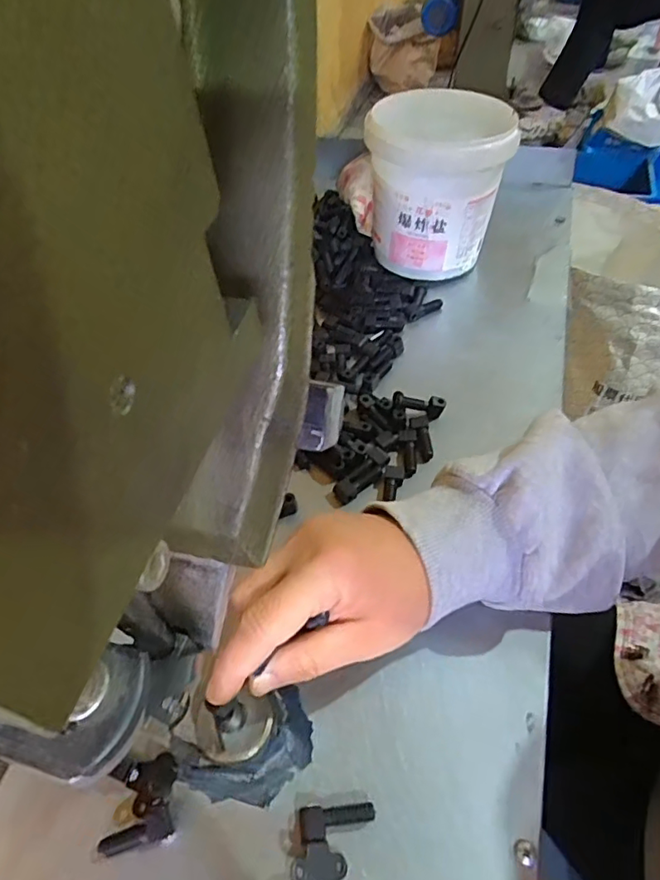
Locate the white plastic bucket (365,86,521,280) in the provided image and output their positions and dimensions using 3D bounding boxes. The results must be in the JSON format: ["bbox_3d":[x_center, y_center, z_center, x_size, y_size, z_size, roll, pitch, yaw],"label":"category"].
[{"bbox_3d":[0.095,-0.232,0.500,0.111,0.122,0.118,-3,51,3],"label":"white plastic bucket"}]

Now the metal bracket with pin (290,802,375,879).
[{"bbox_3d":[0.002,0.188,0.257,0.038,0.014,0.029,-4,51,2],"label":"metal bracket with pin"}]

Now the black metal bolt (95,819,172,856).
[{"bbox_3d":[-0.093,0.189,0.263,0.035,0.006,0.009,-10,55,-9],"label":"black metal bolt"}]

